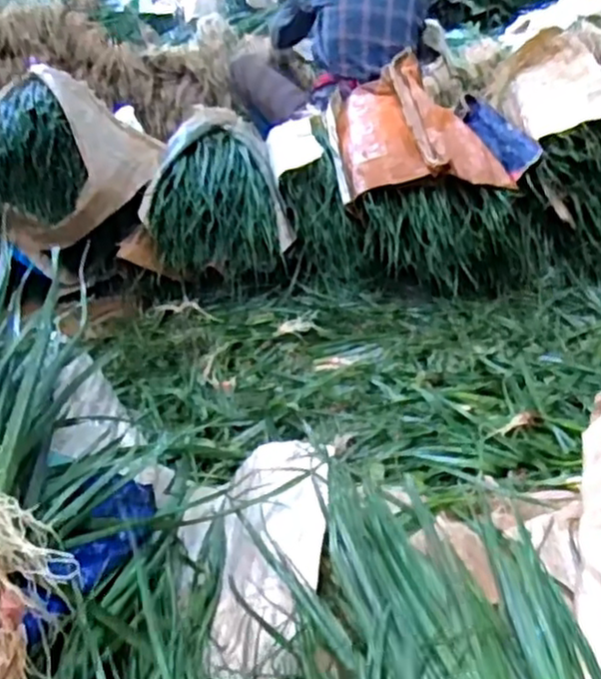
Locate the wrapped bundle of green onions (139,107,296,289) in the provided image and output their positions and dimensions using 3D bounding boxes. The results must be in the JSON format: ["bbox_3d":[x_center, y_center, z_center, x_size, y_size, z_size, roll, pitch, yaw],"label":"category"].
[{"bbox_3d":[-0.209,-0.355,1.745,0.325,0.244,0.416,-5,31,-6],"label":"wrapped bundle of green onions"}]

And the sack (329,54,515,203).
[{"bbox_3d":[0.263,-0.531,1.782,0.361,0.234,0.579,-3,30,-3],"label":"sack"}]

